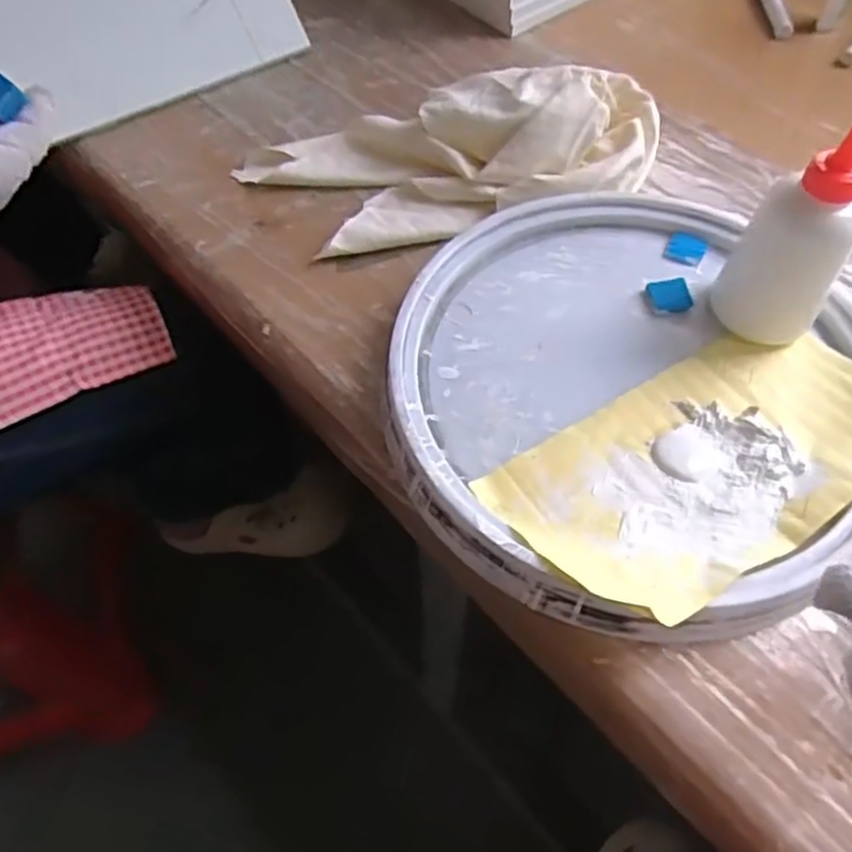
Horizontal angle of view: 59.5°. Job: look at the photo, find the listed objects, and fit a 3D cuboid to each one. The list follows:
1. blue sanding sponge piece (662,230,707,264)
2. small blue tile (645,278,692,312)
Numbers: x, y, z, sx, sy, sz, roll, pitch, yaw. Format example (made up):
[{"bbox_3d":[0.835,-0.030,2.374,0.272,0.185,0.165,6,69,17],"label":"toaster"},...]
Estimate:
[{"bbox_3d":[0.178,-0.122,0.508,0.024,0.004,0.028,22,59,13],"label":"blue sanding sponge piece"},{"bbox_3d":[0.158,-0.085,0.483,0.026,0.005,0.025,-5,57,-4],"label":"small blue tile"}]

